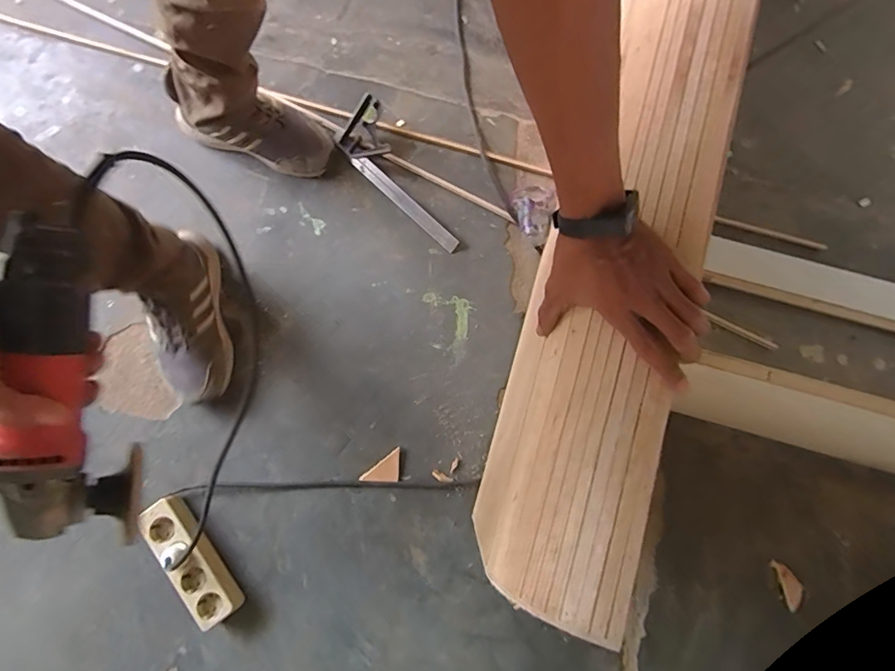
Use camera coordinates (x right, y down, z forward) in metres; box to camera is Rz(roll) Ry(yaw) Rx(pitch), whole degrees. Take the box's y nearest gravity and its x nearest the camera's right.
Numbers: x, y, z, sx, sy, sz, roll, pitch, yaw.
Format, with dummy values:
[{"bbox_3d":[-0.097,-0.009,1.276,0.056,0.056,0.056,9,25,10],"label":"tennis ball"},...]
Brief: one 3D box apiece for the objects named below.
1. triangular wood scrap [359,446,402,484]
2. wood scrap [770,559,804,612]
[{"bbox_3d":[-0.099,0.218,0.739,0.076,0.005,0.040,-37,80,-7],"label":"triangular wood scrap"},{"bbox_3d":[0.523,0.380,0.709,0.031,0.005,0.069,-15,79,-2],"label":"wood scrap"}]

